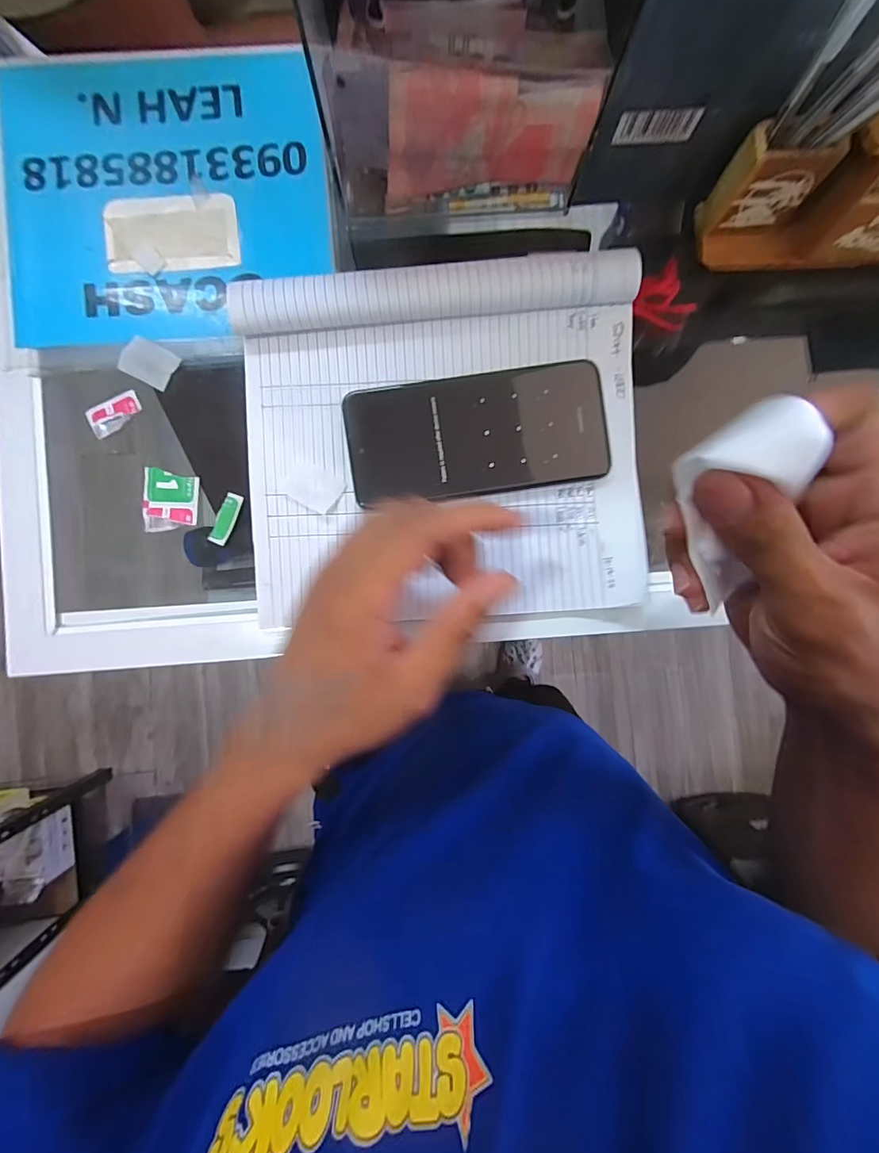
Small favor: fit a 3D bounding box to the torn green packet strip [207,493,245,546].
[{"bbox_3d":[-0.140,-0.038,0.307,0.011,0.006,0.034,20,88,0],"label":"torn green packet strip"}]

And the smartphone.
[{"bbox_3d":[0.025,-0.091,0.299,0.162,0.011,0.072,-8,89,-1],"label":"smartphone"}]

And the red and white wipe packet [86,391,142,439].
[{"bbox_3d":[-0.214,-0.108,0.310,0.032,0.009,0.022,-31,89,-1],"label":"red and white wipe packet"}]

